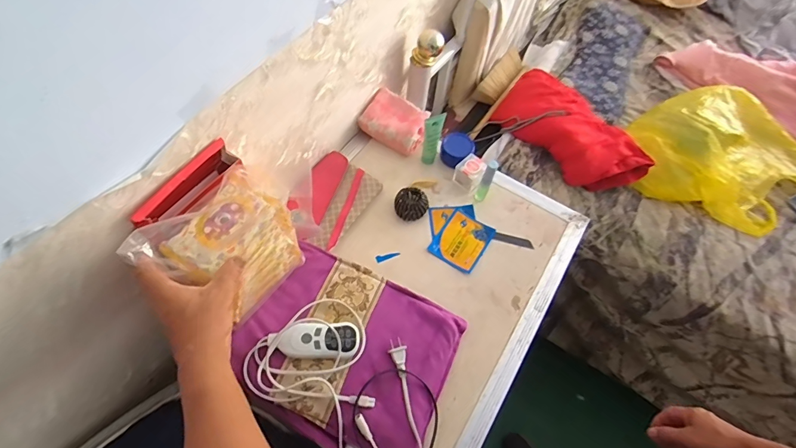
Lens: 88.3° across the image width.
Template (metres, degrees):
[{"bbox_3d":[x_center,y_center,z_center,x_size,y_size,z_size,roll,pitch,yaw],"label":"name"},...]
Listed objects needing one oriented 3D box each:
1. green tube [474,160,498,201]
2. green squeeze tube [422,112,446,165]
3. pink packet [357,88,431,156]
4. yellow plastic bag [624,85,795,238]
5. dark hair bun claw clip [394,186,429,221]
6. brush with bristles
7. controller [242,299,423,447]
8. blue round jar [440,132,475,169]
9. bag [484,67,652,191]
[{"bbox_3d":[0.164,-0.077,0.770,0.022,0.101,0.026,24,62,11],"label":"green tube"},{"bbox_3d":[0.068,-0.164,0.805,0.035,0.120,0.018,-9,61,-8],"label":"green squeeze tube"},{"bbox_3d":[-0.001,-0.218,0.866,0.133,0.050,0.111,29,63,13],"label":"pink packet"},{"bbox_3d":[0.804,-0.166,1.000,0.475,0.118,0.377,-19,62,-13],"label":"yellow plastic bag"},{"bbox_3d":[0.025,-0.039,0.776,0.062,0.033,0.052,2,60,-1],"label":"dark hair bun claw clip"},{"bbox_3d":[0.258,-0.358,1.115,0.090,0.049,0.364,31,63,14],"label":"brush with bristles"},{"bbox_3d":[-0.071,0.223,0.581,0.260,0.044,0.168,40,73,0],"label":"controller"},{"bbox_3d":[0.121,-0.151,0.838,0.062,0.035,0.070,40,66,18],"label":"blue round jar"},{"bbox_3d":[0.416,-0.224,1.005,0.206,0.101,0.377,-34,67,-20],"label":"bag"}]

